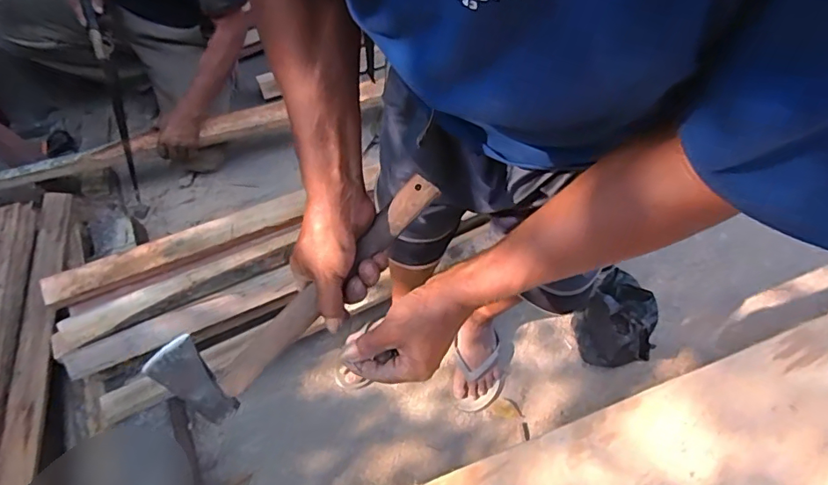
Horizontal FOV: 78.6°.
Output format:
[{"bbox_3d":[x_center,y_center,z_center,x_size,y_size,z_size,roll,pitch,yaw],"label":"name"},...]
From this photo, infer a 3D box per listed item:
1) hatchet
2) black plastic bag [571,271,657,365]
[{"bbox_3d":[-0.120,0.051,0.515,0.345,0.048,0.079,-41,64,2],"label":"hatchet"},{"bbox_3d":[0.464,0.181,1.172,0.152,0.110,0.197,23,62,14],"label":"black plastic bag"}]

